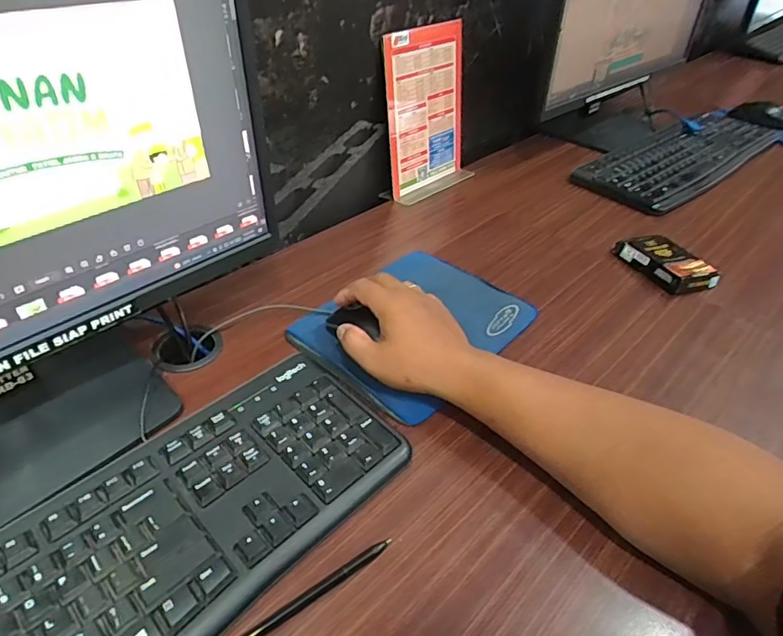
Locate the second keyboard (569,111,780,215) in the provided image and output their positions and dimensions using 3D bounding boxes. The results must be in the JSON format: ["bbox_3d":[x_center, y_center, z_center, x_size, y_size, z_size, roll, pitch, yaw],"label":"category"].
[{"bbox_3d":[0.511,-0.290,0.896,0.509,0.020,0.161,-30,50,-32],"label":"second keyboard"}]

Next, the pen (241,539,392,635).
[{"bbox_3d":[-0.058,0.178,0.326,0.137,0.004,0.008,-24,47,-27],"label":"pen"}]

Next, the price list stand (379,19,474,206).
[{"bbox_3d":[0.053,-0.283,0.734,0.155,0.210,0.054,-31,51,-33],"label":"price list stand"}]

